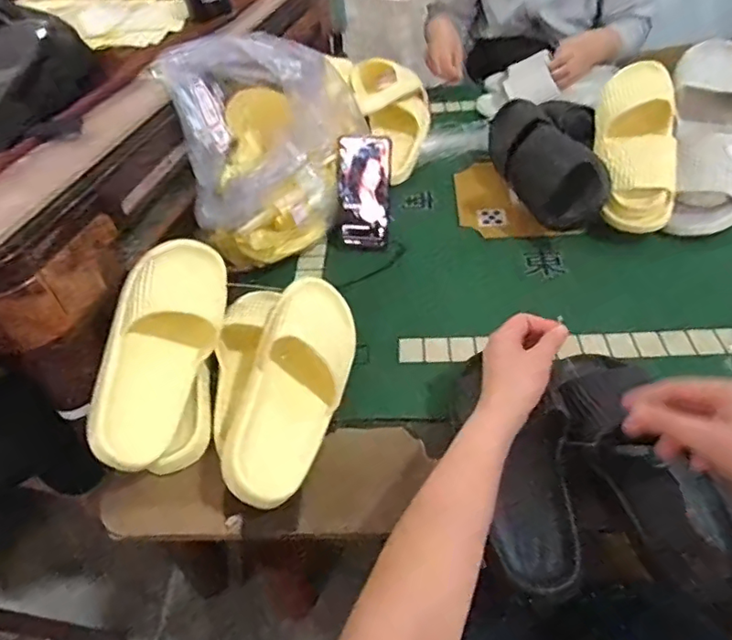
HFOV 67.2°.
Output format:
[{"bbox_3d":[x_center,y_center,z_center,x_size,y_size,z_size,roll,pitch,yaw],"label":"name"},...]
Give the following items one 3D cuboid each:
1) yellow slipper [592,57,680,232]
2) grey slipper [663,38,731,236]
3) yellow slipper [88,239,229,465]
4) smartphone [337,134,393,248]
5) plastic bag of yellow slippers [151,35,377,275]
[{"bbox_3d":[0.379,-0.246,0.769,0.101,0.065,0.250,1,84,7],"label":"yellow slipper"},{"bbox_3d":[0.497,-0.275,0.776,0.118,0.072,0.328,10,80,16],"label":"grey slipper"},{"bbox_3d":[-0.226,0.029,0.602,0.080,0.111,0.265,-21,55,44],"label":"yellow slipper"},{"bbox_3d":[-0.001,-0.180,0.784,0.074,0.153,0.015,2,22,8],"label":"smartphone"},{"bbox_3d":[-0.120,-0.230,0.732,0.222,0.247,0.164,-8,44,-2],"label":"plastic bag of yellow slippers"}]

